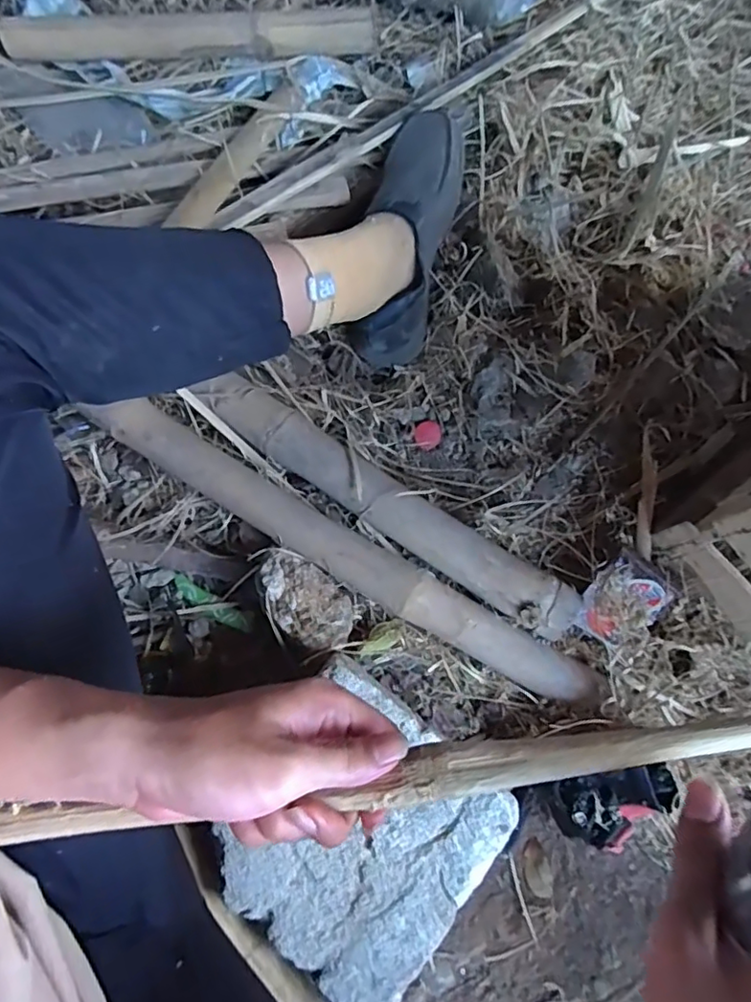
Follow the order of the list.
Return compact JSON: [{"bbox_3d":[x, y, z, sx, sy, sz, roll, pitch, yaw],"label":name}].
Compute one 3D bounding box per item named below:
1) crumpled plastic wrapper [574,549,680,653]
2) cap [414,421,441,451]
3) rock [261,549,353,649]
[{"bbox_3d":[0.234,0.097,0.550,0.091,0.018,0.064,-40,79,-10],"label":"crumpled plastic wrapper"},{"bbox_3d":[0.059,-0.073,0.653,0.030,0.011,0.030,0,75,0],"label":"cap"},{"bbox_3d":[-0.068,0.095,0.555,0.105,0.051,0.065,44,79,10],"label":"rock"}]

